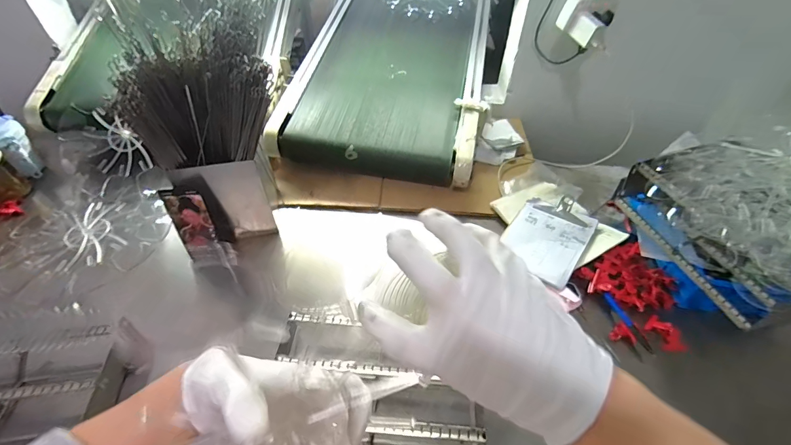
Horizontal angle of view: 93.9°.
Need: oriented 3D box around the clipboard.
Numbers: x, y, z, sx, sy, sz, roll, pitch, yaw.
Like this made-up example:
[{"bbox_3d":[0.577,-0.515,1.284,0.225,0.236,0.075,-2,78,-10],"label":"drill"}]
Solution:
[{"bbox_3d":[0.316,0.023,0.765,0.148,0.014,0.228,29,53,24],"label":"clipboard"}]

